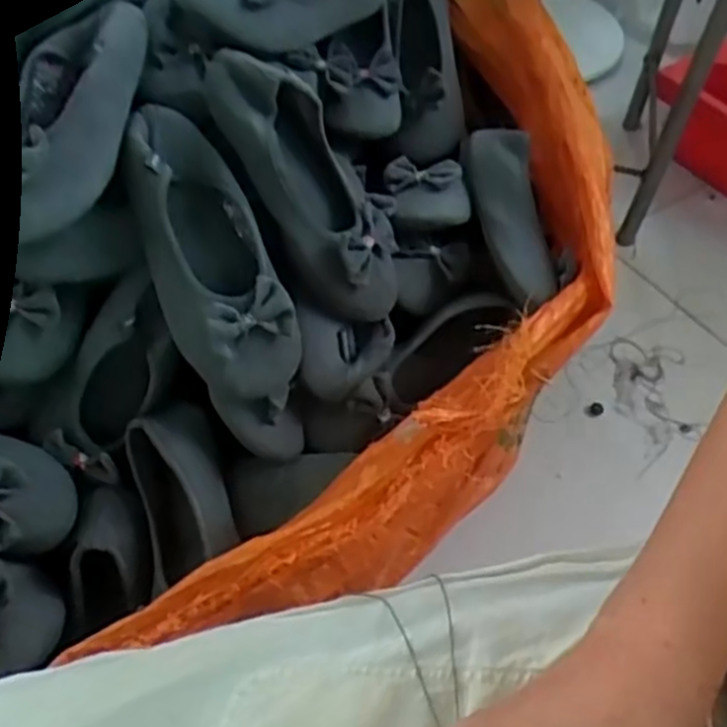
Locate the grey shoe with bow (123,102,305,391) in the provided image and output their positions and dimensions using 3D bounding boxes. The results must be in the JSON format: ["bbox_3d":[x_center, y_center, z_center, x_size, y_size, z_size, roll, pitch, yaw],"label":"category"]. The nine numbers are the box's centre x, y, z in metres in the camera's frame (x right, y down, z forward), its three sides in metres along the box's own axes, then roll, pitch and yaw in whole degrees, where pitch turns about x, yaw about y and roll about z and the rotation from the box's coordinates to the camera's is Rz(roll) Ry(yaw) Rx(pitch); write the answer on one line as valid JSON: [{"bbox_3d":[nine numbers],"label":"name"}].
[{"bbox_3d":[-0.128,-0.089,0.617,0.095,0.057,0.249,-22,89,-18],"label":"grey shoe with bow"}]

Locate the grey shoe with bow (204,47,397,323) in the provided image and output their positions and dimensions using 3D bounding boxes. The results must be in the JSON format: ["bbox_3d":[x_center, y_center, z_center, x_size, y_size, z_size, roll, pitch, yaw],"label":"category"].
[{"bbox_3d":[-0.047,-0.148,0.645,0.094,0.250,0.052,-40,20,-28],"label":"grey shoe with bow"}]

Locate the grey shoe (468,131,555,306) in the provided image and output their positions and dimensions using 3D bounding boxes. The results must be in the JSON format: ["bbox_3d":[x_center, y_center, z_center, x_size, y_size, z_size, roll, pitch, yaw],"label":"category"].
[{"bbox_3d":[0.144,-0.146,0.740,0.064,0.057,0.221,-1,53,-3],"label":"grey shoe"}]

